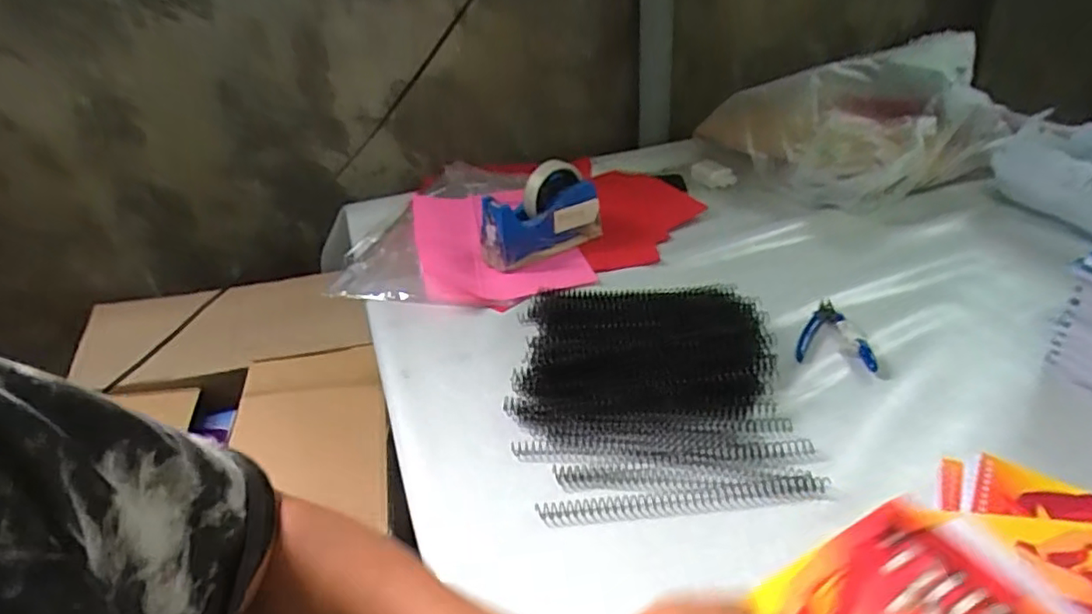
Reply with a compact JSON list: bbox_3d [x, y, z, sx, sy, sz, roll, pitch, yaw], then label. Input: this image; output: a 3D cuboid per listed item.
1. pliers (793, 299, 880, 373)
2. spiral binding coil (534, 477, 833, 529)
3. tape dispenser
[{"bbox_3d":[0.293,0.026,0.611,0.069,0.015,0.098,11,35,21],"label":"pliers"},{"bbox_3d":[0.105,0.148,0.465,0.220,0.011,0.021,-4,33,-2],"label":"spiral binding coil"},{"bbox_3d":[-0.004,-0.119,0.783,0.162,0.102,0.048,-21,37,-25],"label":"tape dispenser"}]

